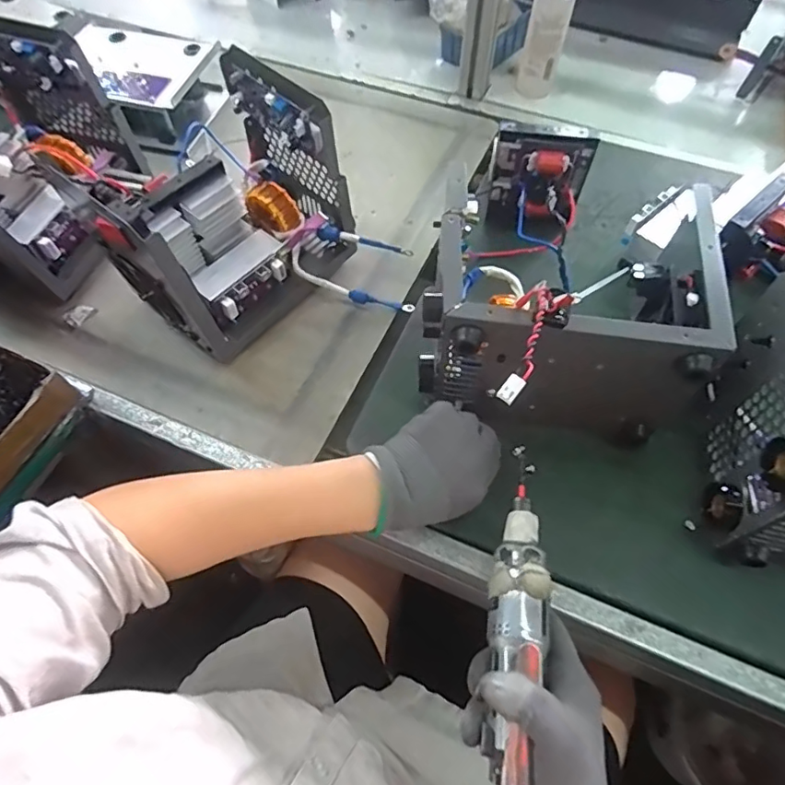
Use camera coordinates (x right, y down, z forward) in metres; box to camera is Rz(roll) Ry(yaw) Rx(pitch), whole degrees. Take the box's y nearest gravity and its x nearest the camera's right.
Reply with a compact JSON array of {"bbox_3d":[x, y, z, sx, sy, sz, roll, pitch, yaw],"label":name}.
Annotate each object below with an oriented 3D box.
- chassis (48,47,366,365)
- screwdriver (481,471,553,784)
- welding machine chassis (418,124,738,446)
[{"bbox_3d":[-0.164,-0.176,0.525,0.157,0.180,0.220,40,67,20],"label":"chassis"},{"bbox_3d":[0.079,0.185,0.333,0.036,0.034,0.278,6,62,5],"label":"screwdriver"},{"bbox_3d":[0.163,-0.131,0.513,0.230,0.172,0.310,7,61,6],"label":"welding machine chassis"}]

